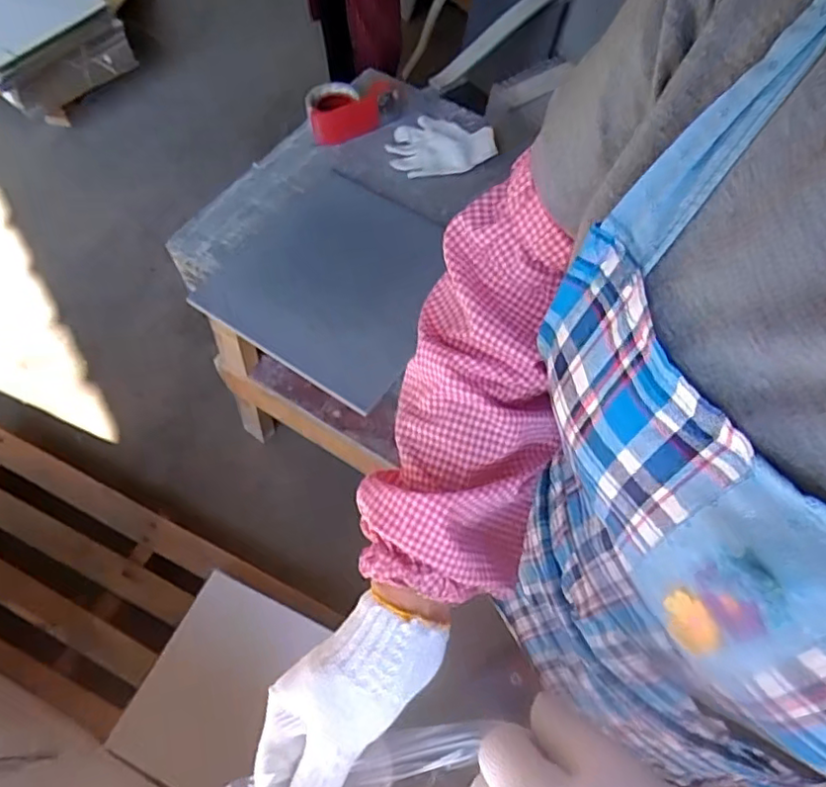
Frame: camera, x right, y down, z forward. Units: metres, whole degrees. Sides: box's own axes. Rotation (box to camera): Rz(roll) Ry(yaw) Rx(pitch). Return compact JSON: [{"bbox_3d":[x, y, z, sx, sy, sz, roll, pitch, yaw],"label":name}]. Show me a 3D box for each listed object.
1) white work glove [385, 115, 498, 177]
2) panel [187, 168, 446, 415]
[{"bbox_3d":[0.043,-0.405,0.977,0.166,0.022,0.132,-9,61,-5],"label":"white work glove"},{"bbox_3d":[-0.098,-0.167,0.867,0.313,0.016,0.322,31,60,16],"label":"panel"}]

